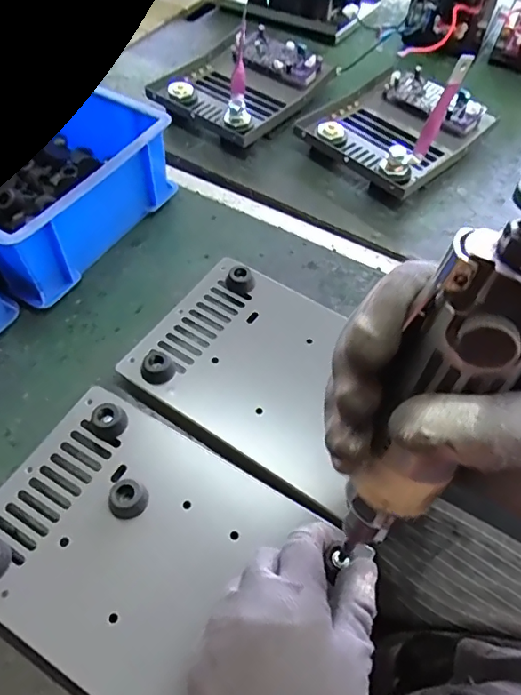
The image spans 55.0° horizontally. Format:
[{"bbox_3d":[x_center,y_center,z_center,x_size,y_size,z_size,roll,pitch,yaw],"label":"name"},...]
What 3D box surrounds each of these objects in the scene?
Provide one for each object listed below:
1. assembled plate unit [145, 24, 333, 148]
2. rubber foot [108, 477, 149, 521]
[{"bbox_3d":[-0.023,-0.323,0.598,0.154,0.057,0.183,34,62,18],"label":"assembled plate unit"},{"bbox_3d":[-0.085,0.098,0.322,0.021,0.015,0.024,39,63,21],"label":"rubber foot"}]

